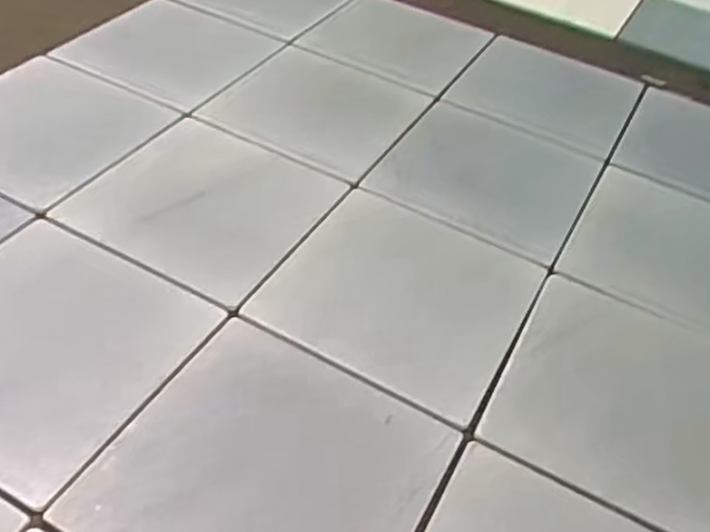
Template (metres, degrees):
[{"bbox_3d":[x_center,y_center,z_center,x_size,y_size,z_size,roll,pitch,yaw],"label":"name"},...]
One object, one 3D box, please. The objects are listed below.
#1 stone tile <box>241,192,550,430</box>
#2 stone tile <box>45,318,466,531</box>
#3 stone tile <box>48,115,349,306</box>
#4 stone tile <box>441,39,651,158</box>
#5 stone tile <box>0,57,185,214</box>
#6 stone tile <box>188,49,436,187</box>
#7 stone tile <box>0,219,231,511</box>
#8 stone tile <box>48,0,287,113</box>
[{"bbox_3d":[0.063,0.032,0.933,0.301,0.013,0.294,24,46,17],"label":"stone tile"},{"bbox_3d":[-0.081,0.210,0.733,0.310,0.018,0.300,24,46,18],"label":"stone tile"},{"bbox_3d":[-0.205,-0.093,1.039,0.304,0.024,0.302,23,46,17],"label":"stone tile"},{"bbox_3d":[0.353,-0.321,1.357,0.309,0.029,0.301,25,46,17],"label":"stone tile"},{"bbox_3d":[-0.487,-0.223,1.124,0.310,0.018,0.323,23,46,17],"label":"stone tile"},{"bbox_3d":[-0.062,-0.267,1.233,0.305,0.025,0.272,26,56,18],"label":"stone tile"},{"bbox_3d":[-0.356,0.081,0.821,0.307,0.012,0.300,24,46,17],"label":"stone tile"},{"bbox_3d":[-0.331,-0.403,1.332,0.302,0.010,0.289,25,47,18],"label":"stone tile"}]

